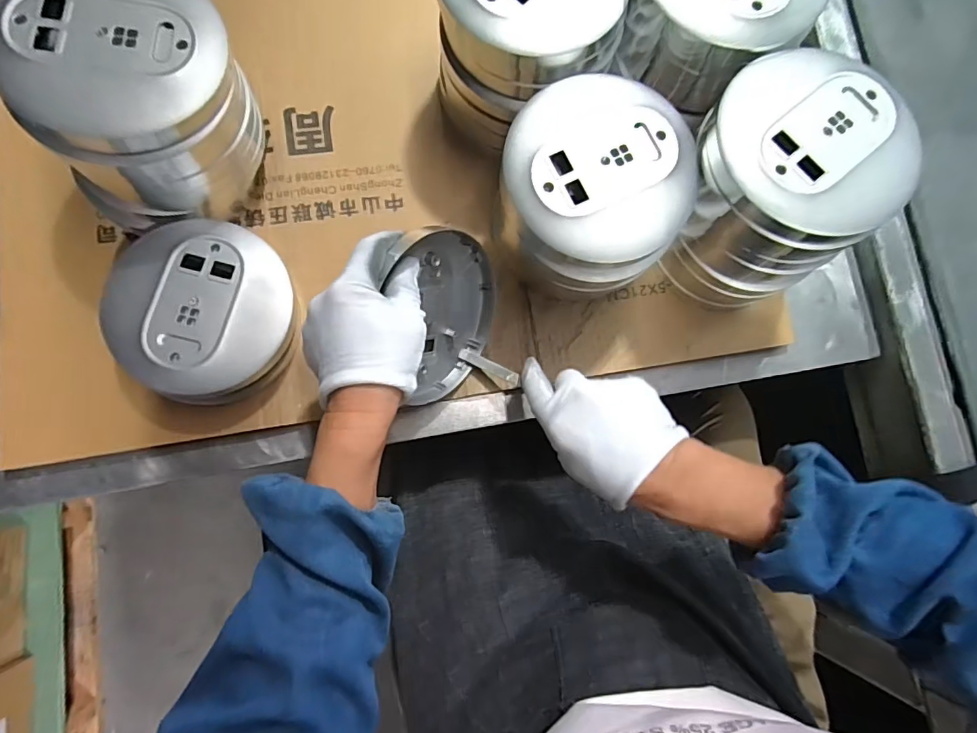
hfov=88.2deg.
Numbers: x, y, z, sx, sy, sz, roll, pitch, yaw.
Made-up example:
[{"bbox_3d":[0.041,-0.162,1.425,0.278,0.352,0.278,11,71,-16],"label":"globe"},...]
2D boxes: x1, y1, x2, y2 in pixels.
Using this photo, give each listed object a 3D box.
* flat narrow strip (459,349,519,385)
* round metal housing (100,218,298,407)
[{"bbox_3d":[0.000,0.000,0.423,0.060,0.005,0.009,26,79,28],"label":"flat narrow strip"},{"bbox_3d":[-0.218,-0.044,0.395,0.125,0.052,0.134,1,82,-6],"label":"round metal housing"}]

